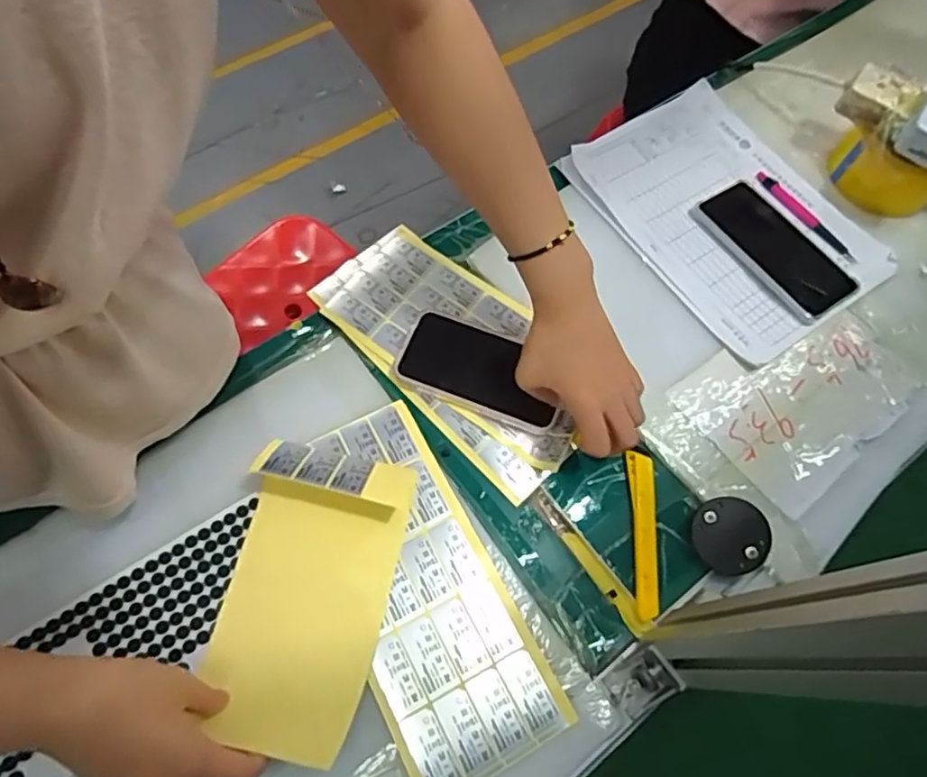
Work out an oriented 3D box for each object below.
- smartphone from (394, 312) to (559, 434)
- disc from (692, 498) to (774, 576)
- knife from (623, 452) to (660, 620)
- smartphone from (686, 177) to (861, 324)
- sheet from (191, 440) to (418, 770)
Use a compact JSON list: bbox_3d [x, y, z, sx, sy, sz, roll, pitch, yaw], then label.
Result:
[{"bbox_3d":[0.015,-0.017,0.562,0.145,0.011,0.076,21,67,7],"label":"smartphone"},{"bbox_3d":[0.213,0.117,0.504,0.057,0.007,0.059,-2,79,12],"label":"disc"},{"bbox_3d":[0.147,0.116,0.513,0.020,0.013,0.131,2,66,-2],"label":"knife"},{"bbox_3d":[0.308,-0.140,0.625,0.086,0.009,0.161,-31,71,-15],"label":"smartphone"},{"bbox_3d":[-0.118,0.145,0.463,0.118,0.047,0.212,11,66,2],"label":"sheet"}]

